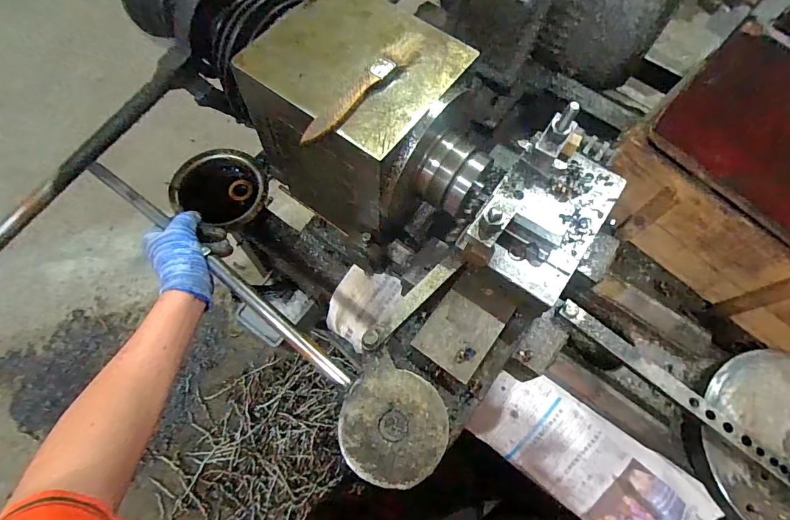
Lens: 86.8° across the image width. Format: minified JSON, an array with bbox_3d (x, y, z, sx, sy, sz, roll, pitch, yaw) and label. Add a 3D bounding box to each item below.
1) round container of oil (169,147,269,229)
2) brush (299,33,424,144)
[{"bbox_3d":[-0.252,-0.105,0.632,0.126,0.062,0.115,22,68,7],"label":"round container of oil"},{"bbox_3d":[-0.029,-0.150,0.361,0.024,0.014,0.146,40,71,13],"label":"brush"}]

